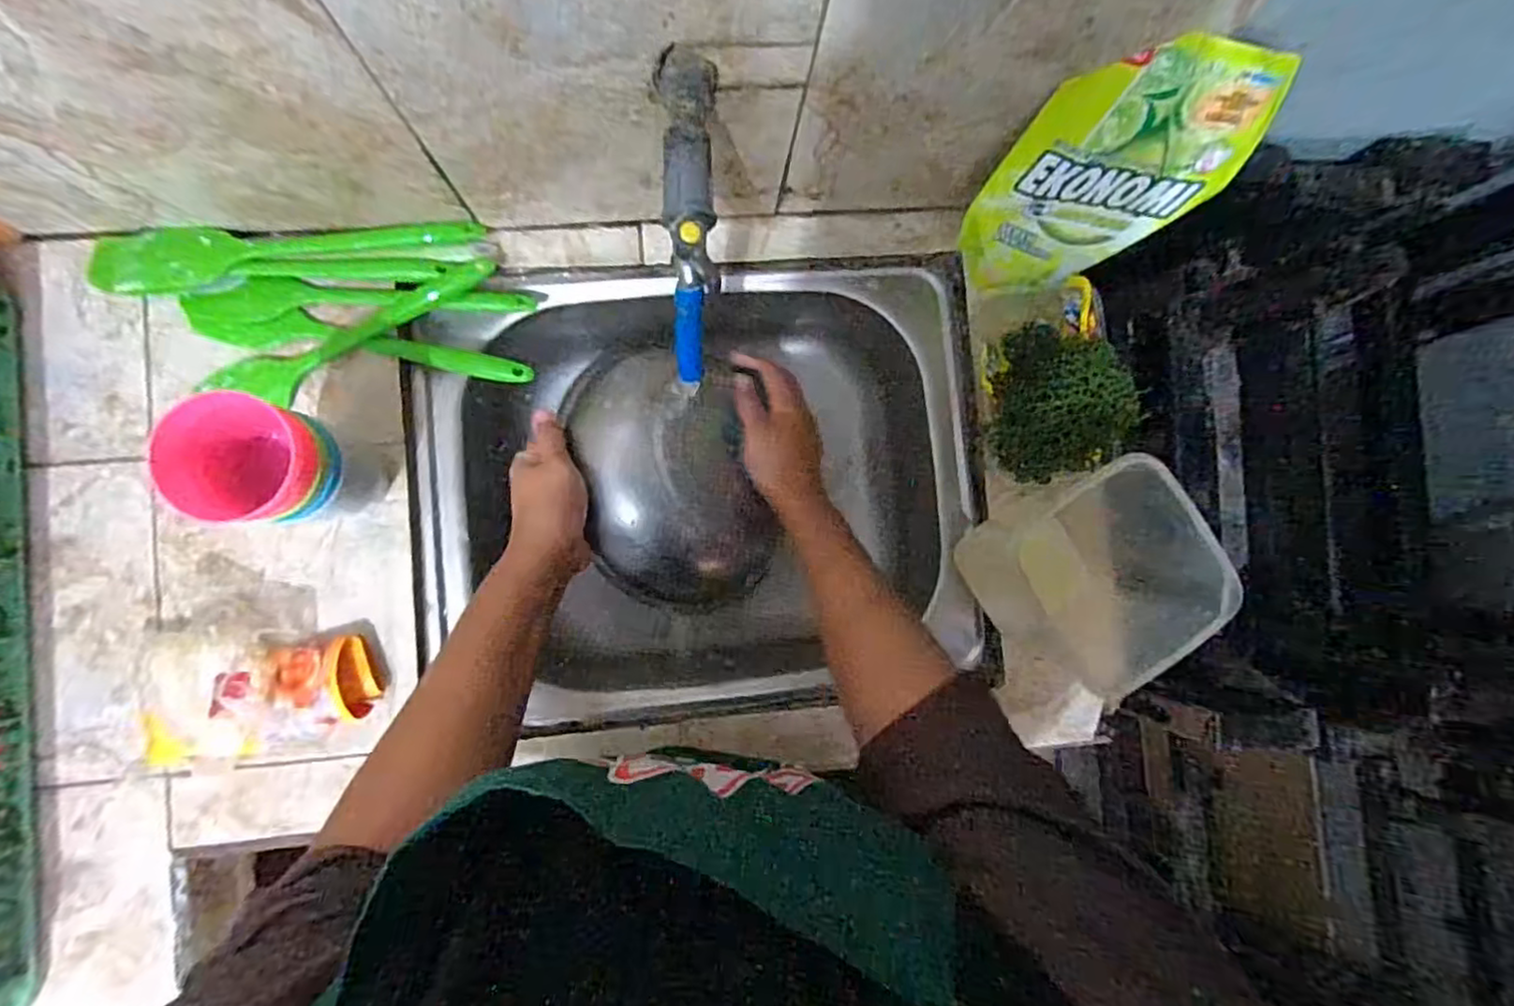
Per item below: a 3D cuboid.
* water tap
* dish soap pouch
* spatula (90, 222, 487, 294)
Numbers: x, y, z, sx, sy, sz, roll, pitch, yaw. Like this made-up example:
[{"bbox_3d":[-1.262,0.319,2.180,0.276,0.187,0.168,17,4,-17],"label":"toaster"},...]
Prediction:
[{"bbox_3d":[-0.040,-0.171,0.410,0.034,0.084,0.170,-3,88,-6],"label":"water tap"},{"bbox_3d":[0.261,-0.240,0.490,0.155,0.188,0.084,-13,89,-6],"label":"dish soap pouch"},{"bbox_3d":[-0.373,-0.196,0.527,0.293,0.030,0.050,-5,88,-6],"label":"spatula"}]

